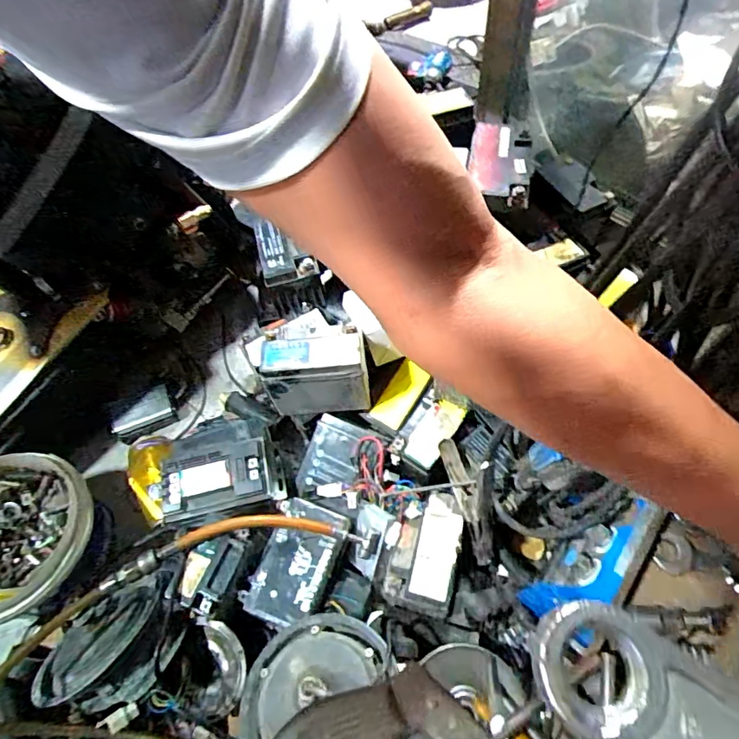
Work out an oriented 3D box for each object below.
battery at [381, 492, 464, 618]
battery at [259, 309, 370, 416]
[{"bbox_3d":[0.069,0.237,0.649,0.087,0.063,0.136,9,60,10],"label":"battery"},{"bbox_3d":[-0.072,-0.002,0.689,0.133,0.113,0.084,-3,59,3],"label":"battery"}]

